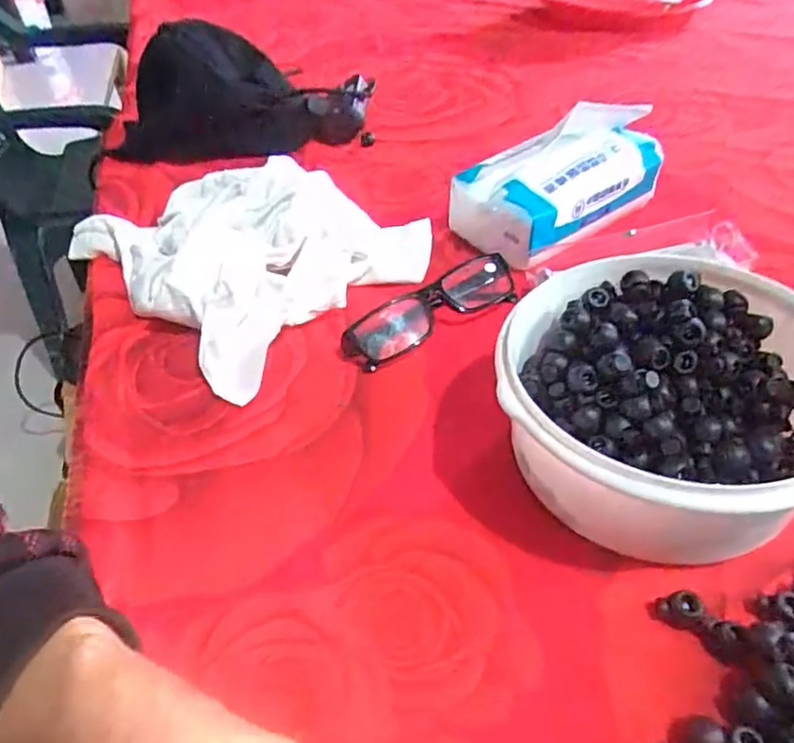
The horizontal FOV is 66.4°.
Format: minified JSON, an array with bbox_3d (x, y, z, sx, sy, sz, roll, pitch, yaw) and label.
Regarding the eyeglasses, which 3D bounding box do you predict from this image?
[{"bbox_3d":[0.022,-0.046,0.430,0.134,0.026,0.045,-28,47,-22],"label":"eyeglasses"}]

